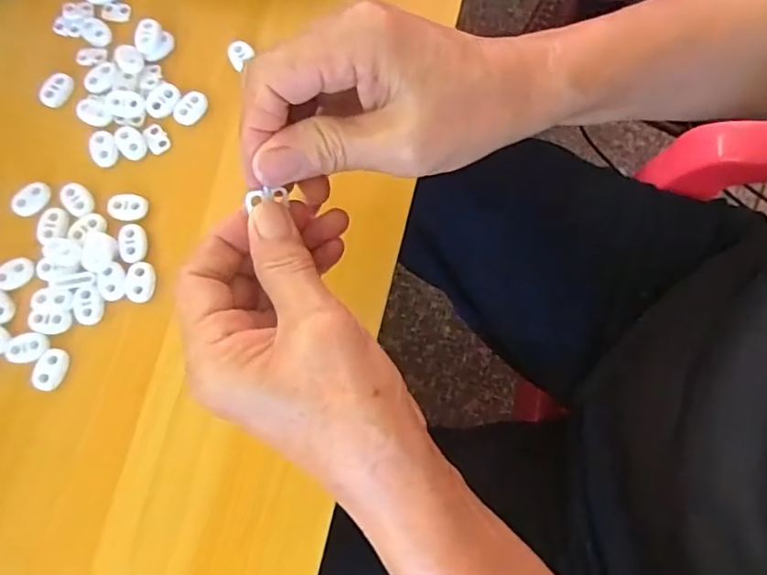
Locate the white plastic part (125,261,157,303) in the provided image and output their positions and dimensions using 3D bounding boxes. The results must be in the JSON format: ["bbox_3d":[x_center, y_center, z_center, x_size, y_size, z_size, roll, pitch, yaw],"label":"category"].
[{"bbox_3d":[-0.137,-0.003,0.312,0.015,0.004,0.023,0,76,1],"label":"white plastic part"}]

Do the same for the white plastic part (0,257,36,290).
[{"bbox_3d":[-0.208,-0.008,0.310,0.023,0.004,0.016,-33,78,-7],"label":"white plastic part"}]

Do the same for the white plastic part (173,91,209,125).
[{"bbox_3d":[-0.117,-0.109,0.339,0.016,0.005,0.023,31,78,8],"label":"white plastic part"}]

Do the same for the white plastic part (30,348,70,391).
[{"bbox_3d":[-0.180,0.044,0.299,0.016,0.004,0.022,16,76,4],"label":"white plastic part"}]

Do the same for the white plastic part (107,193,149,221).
[{"bbox_3d":[-0.149,-0.047,0.321,0.022,0.004,0.016,5,76,2],"label":"white plastic part"}]

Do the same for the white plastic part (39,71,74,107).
[{"bbox_3d":[-0.201,-0.122,0.341,0.018,0.004,0.022,38,79,9],"label":"white plastic part"}]

